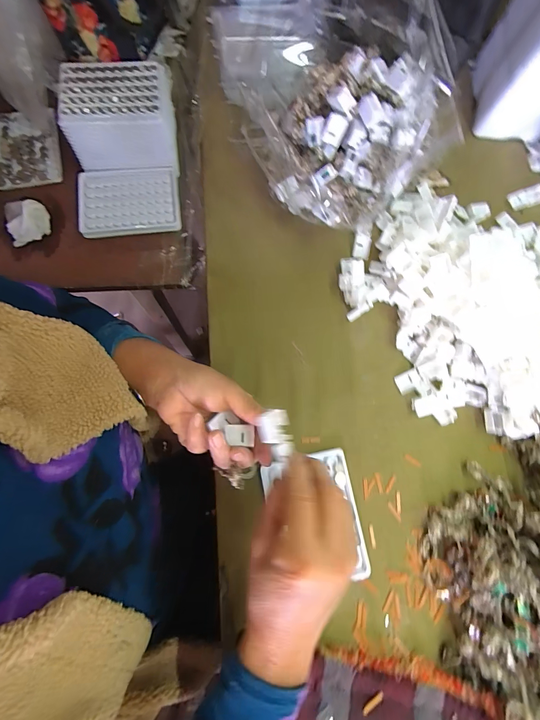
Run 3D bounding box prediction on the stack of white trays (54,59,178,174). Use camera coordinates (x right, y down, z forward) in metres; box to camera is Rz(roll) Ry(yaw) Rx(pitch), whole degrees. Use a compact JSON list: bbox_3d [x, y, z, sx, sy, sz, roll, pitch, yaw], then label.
[{"bbox_3d":[-0.195,-0.322,0.439,0.135,0.079,0.104,-5,78,2],"label":"stack of white trays"}]

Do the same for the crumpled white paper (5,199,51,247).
[{"bbox_3d":[-0.327,-0.186,0.441,0.054,0.021,0.061,-12,78,-6],"label":"crumpled white paper"}]

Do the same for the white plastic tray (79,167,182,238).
[{"bbox_3d":[-0.194,-0.219,0.447,0.130,0.019,0.087,-6,78,-5],"label":"white plastic tray"}]

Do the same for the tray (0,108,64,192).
[{"bbox_3d":[-0.359,-0.309,0.472,0.103,0.016,0.130,-14,76,-4],"label":"tray"}]

